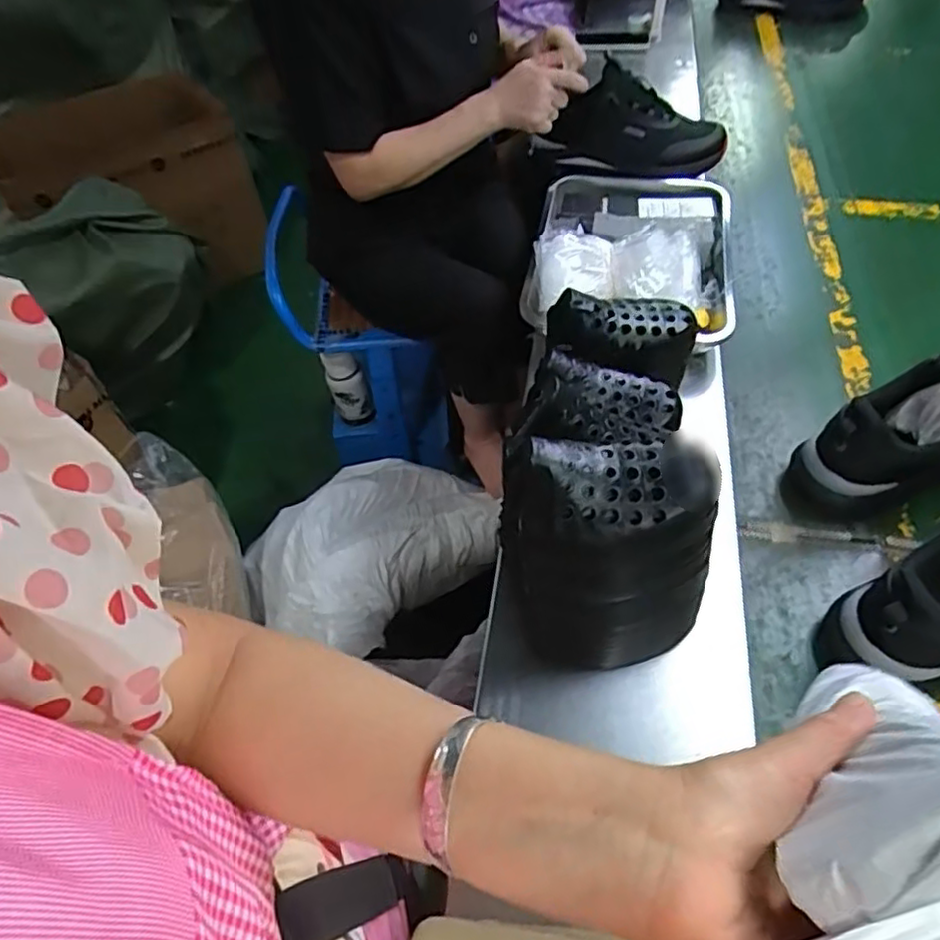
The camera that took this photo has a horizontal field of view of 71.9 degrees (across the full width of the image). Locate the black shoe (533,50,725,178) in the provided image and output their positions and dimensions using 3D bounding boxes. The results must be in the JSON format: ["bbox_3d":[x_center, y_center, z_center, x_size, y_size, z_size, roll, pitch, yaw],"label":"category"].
[{"bbox_3d":[0.242,-0.502,0.961,0.278,0.128,0.126,3,51,3],"label":"black shoe"}]

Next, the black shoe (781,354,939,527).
[{"bbox_3d":[0.494,-0.044,0.663,0.305,0.132,0.108,-13,54,-7],"label":"black shoe"}]

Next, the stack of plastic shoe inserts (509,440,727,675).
[{"bbox_3d":[0.108,0.076,0.528,0.156,0.206,0.088,-8,51,-6],"label":"stack of plastic shoe inserts"}]

